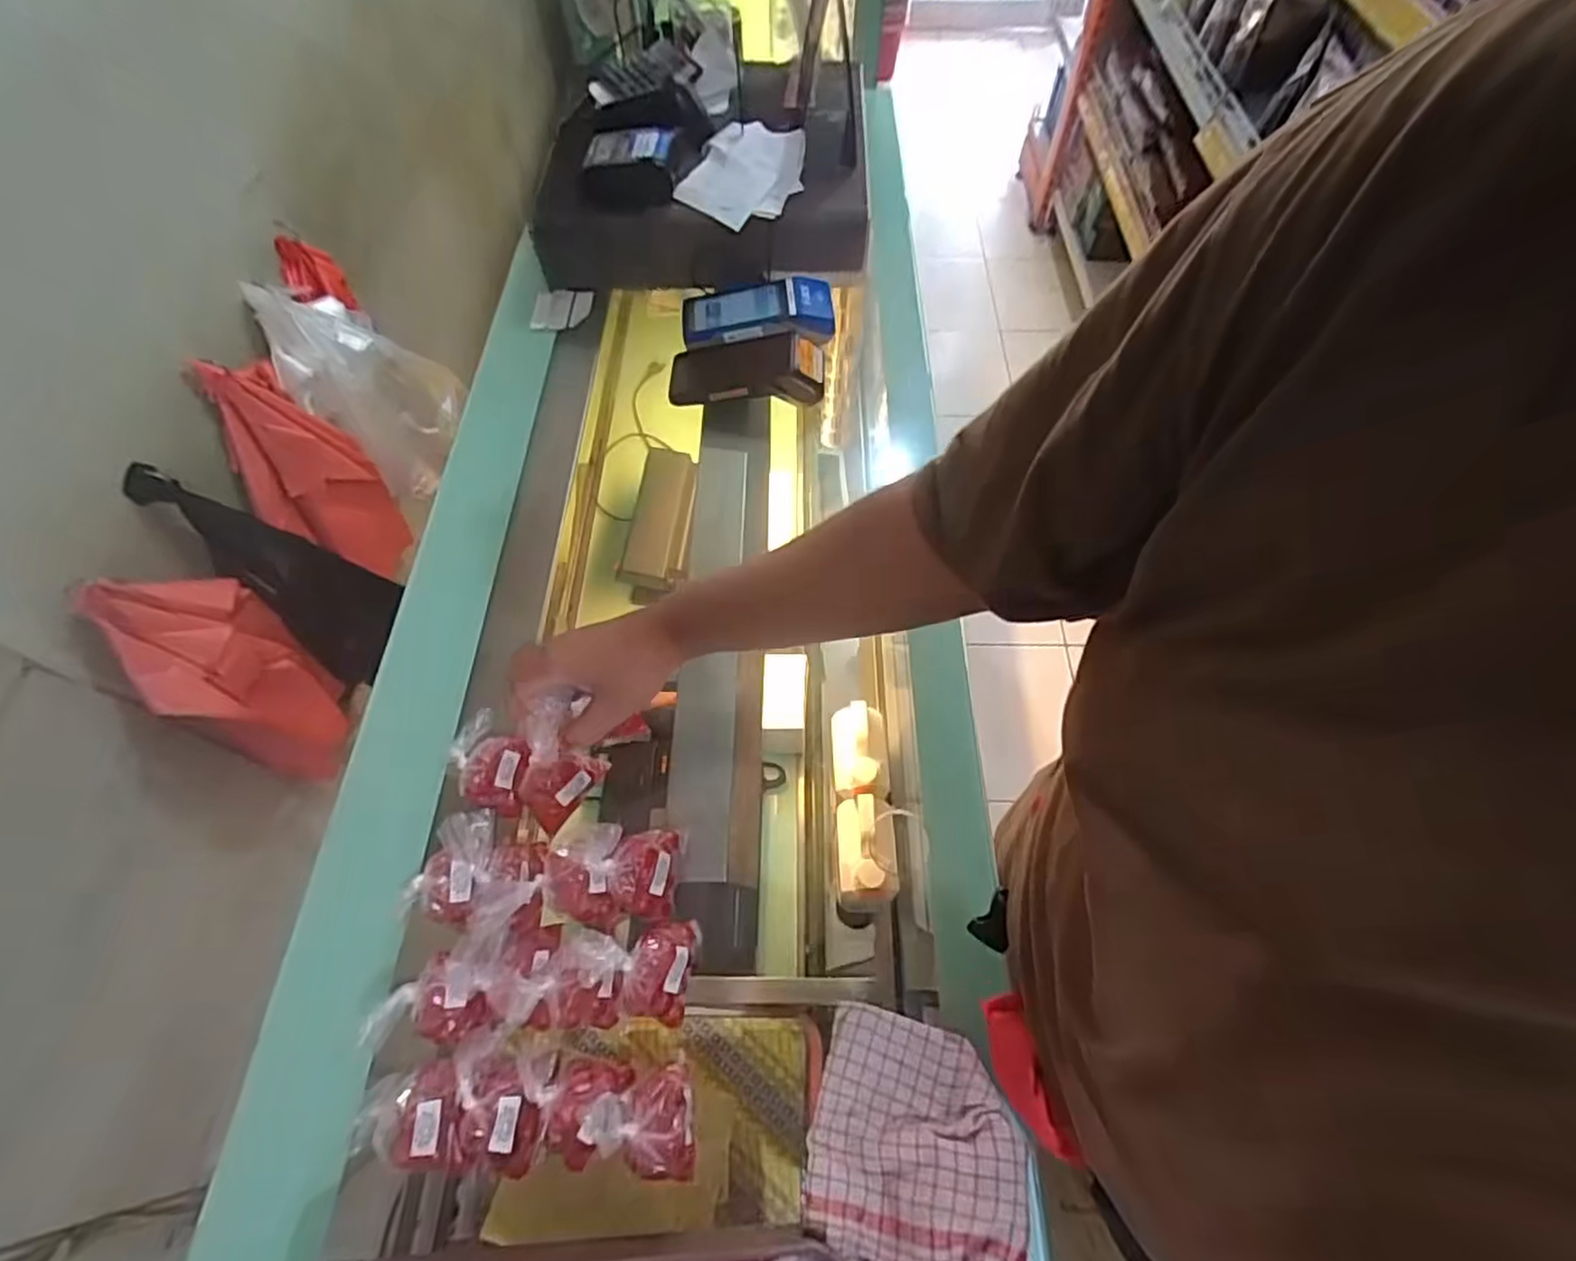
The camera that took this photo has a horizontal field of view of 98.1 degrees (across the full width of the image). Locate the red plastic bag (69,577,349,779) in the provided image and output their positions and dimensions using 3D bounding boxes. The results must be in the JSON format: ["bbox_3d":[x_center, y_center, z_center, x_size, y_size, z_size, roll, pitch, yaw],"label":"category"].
[{"bbox_3d":[-0.791,0.058,0.981,0.080,0.418,0.205,-11,62,-6],"label":"red plastic bag"}]

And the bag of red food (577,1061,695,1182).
[{"bbox_3d":[-0.104,0.345,0.478,0.075,0.038,0.065,-1,61,-1],"label":"bag of red food"}]

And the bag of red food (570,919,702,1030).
[{"bbox_3d":[-0.120,0.255,0.527,0.088,0.059,0.072,9,61,5],"label":"bag of red food"}]

